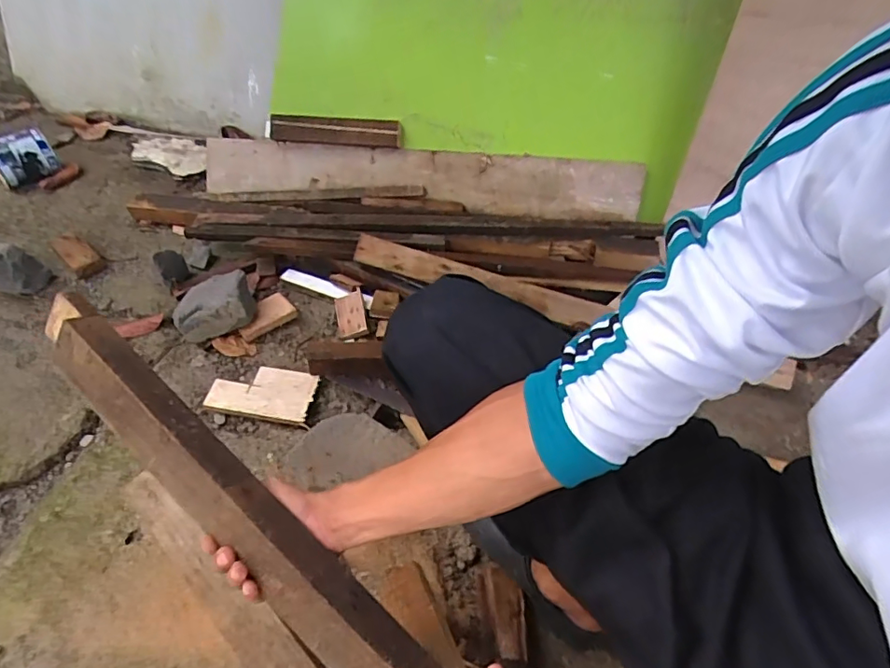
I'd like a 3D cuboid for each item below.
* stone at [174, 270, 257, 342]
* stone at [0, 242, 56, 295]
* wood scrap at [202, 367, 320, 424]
[{"bbox_3d":[-0.445,-0.054,1.025,0.146,0.099,0.115,-18,53,-20],"label":"stone"},{"bbox_3d":[-0.875,-0.129,1.077,0.102,0.103,0.058,-4,48,-10],"label":"stone"},{"bbox_3d":[-0.323,0.100,0.949,0.172,0.022,0.100,9,48,2],"label":"wood scrap"}]

